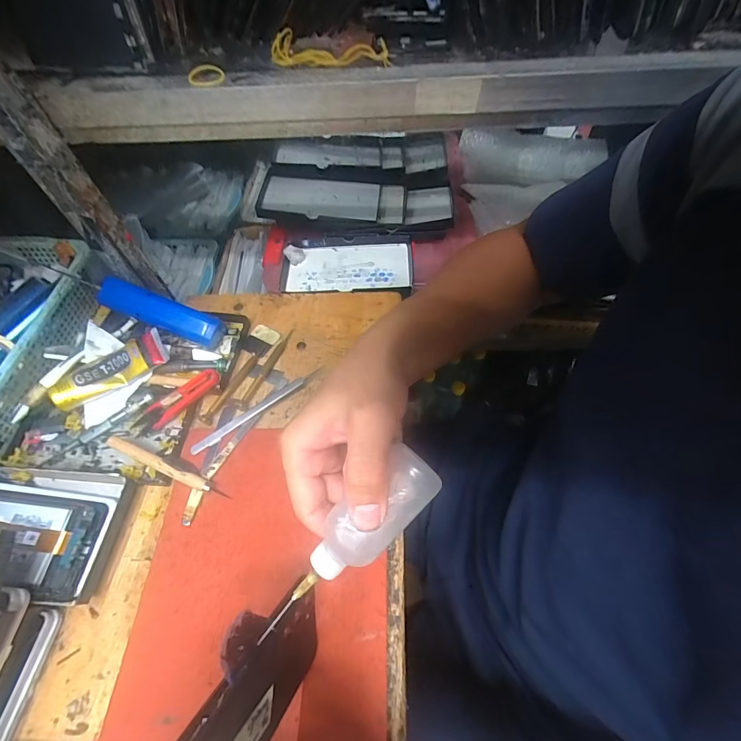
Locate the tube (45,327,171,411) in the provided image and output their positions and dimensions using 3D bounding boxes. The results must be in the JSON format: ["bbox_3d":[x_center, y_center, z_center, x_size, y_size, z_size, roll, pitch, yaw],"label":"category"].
[{"bbox_3d":[-0.280,-0.002,0.408,0.113,0.029,0.043,-26,62,-18],"label":"tube"}]

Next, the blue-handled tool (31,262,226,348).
[{"bbox_3d":[-0.265,-0.077,0.426,0.192,0.030,0.037,22,57,-9],"label":"blue-handled tool"}]

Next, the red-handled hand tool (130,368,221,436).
[{"bbox_3d":[-0.204,0.034,0.399,0.102,0.013,0.022,-36,64,-3],"label":"red-handled hand tool"}]

